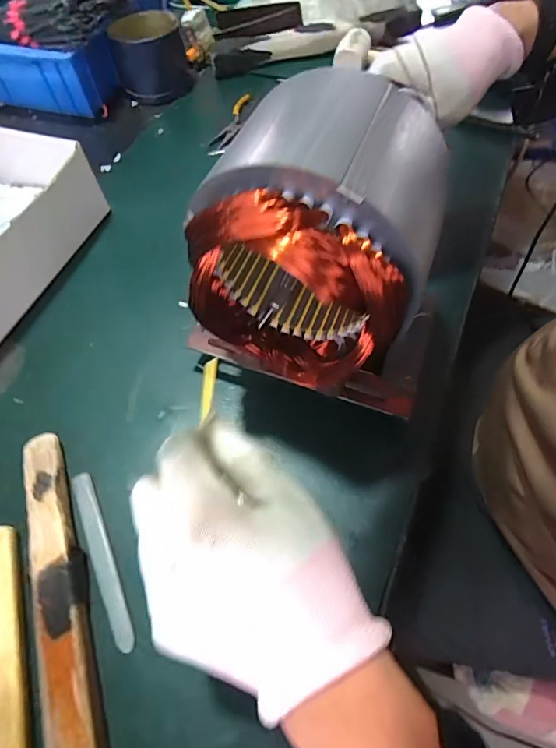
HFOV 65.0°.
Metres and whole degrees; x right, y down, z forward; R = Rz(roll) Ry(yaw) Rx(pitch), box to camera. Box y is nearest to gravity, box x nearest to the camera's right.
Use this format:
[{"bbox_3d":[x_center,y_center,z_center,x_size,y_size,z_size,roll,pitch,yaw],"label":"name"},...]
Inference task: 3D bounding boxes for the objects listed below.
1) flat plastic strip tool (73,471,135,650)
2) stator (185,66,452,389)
[{"bbox_3d":[-0.130,0.133,0.320,0.016,0.005,0.129,-24,62,-11],"label":"flat plastic strip tool"},{"bbox_3d":[0.021,-0.084,0.283,0.133,0.141,0.129,13,60,7],"label":"stator"}]

